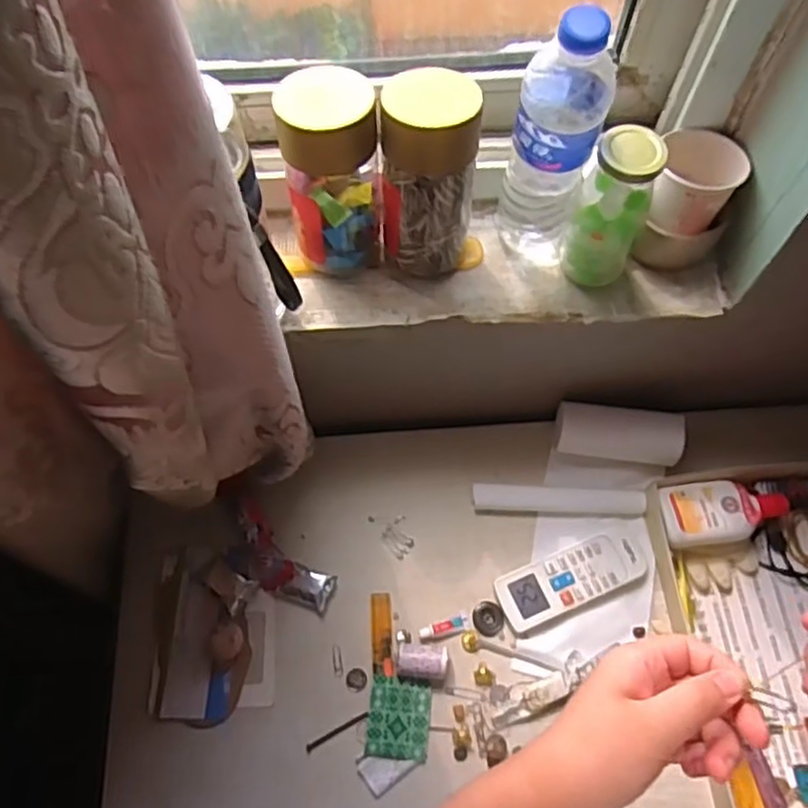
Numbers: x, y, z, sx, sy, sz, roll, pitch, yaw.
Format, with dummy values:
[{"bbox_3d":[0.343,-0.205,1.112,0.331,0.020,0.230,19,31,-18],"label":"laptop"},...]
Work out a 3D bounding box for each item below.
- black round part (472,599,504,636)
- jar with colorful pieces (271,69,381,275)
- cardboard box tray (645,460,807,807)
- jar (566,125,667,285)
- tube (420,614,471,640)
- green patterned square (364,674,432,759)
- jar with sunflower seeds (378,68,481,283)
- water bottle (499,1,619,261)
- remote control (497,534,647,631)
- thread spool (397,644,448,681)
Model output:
[{"bbox_3d":[0.082,0.208,0.674,0.030,0.004,0.033,0,65,-1],"label":"black round part"},{"bbox_3d":[-0.057,-0.181,0.557,0.072,0.154,0.077,-5,65,-3],"label":"jar with colorful pieces"},{"bbox_3d":[0.375,0.215,0.656,0.225,0.040,0.315,-6,65,-4],"label":"cardboard box tray"},{"bbox_3d":[0.169,-0.156,0.564,0.056,0.131,0.053,21,67,9],"label":"jar"},{"bbox_3d":[0.040,0.217,0.671,0.049,0.007,0.016,-15,66,-8],"label":"tube"},{"bbox_3d":[-0.005,0.288,0.636,0.055,0.008,0.066,5,65,2],"label":"green patterned square"},{"bbox_3d":[0.020,-0.178,0.560,0.072,0.148,0.082,1,65,0],"label":"jar with sunflower seeds"},{"bbox_3d":[0.114,-0.193,0.535,0.068,0.225,0.057,14,66,6],"label":"water bottle"},{"bbox_3d":[0.165,0.172,0.685,0.146,0.021,0.055,-20,67,-10],"label":"remote control"},{"bbox_3d":[0.018,0.242,0.652,0.046,0.025,0.030,5,65,2],"label":"thread spool"}]

